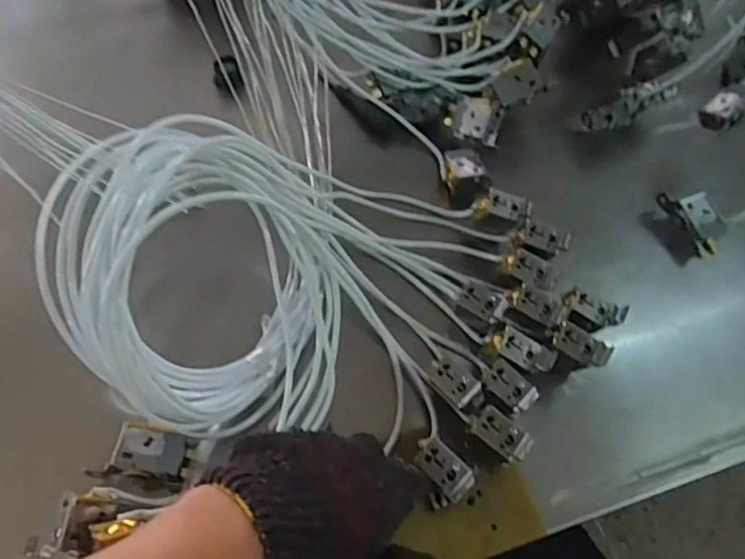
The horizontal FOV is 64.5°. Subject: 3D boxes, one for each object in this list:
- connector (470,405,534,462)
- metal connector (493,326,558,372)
[{"bbox_3d":[0.086,0.102,0.391,0.038,0.009,0.022,37,63,16],"label":"connector"},{"bbox_3d":[0.111,0.051,0.428,0.042,0.016,0.022,33,62,14],"label":"metal connector"}]

